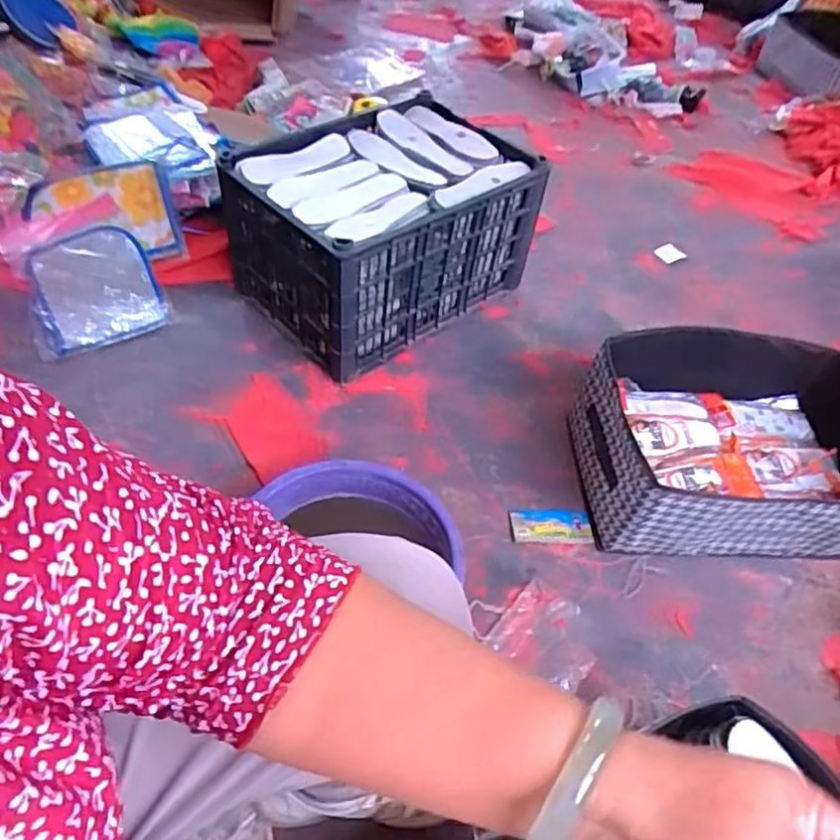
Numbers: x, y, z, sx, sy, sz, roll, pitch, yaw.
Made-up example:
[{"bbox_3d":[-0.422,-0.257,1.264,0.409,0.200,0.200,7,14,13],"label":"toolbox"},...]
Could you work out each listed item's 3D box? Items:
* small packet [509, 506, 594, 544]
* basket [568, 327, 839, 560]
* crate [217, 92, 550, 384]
[{"bbox_3d":[0.199,0.160,0.975,0.120,0.012,0.058,1,49,-6],"label":"small packet"},{"bbox_3d":[0.491,0.035,0.986,0.459,0.162,0.322,1,49,-6],"label":"basket"},{"bbox_3d":[-0.068,-0.362,1.217,0.469,0.271,0.369,-32,60,-29],"label":"crate"}]

